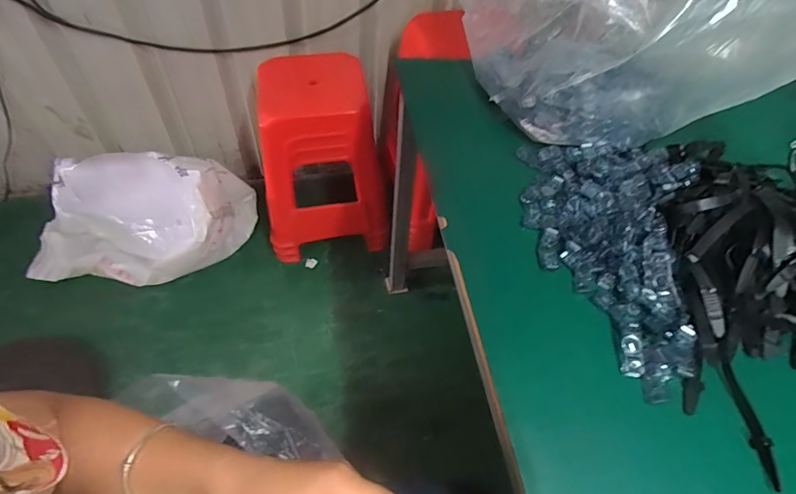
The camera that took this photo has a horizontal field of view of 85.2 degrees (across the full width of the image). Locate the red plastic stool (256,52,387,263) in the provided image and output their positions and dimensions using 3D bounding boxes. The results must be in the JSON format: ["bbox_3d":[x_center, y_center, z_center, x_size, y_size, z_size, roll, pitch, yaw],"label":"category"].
[{"bbox_3d":[-0.243,-0.258,1.320,0.344,0.507,0.341,-11,53,-14],"label":"red plastic stool"}]

